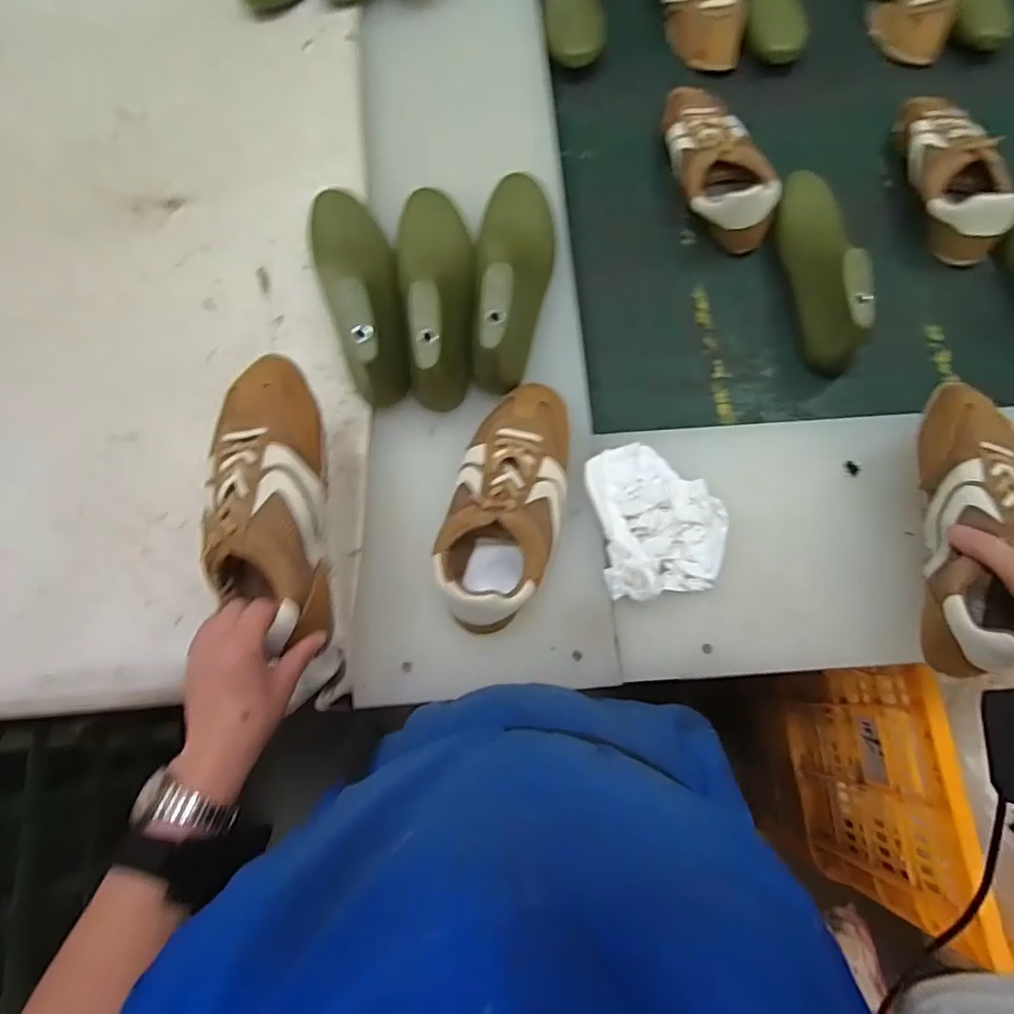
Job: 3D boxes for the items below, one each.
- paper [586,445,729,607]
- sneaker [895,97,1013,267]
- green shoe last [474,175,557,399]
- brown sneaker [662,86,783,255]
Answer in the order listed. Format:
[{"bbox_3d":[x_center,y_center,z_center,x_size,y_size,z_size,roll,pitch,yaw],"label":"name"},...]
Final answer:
[{"bbox_3d":[0.145,0.010,0.565,0.117,0.026,0.145,-7,73,-1],"label":"paper"},{"bbox_3d":[0.522,-0.409,0.713,0.086,0.071,0.240,-8,73,-1],"label":"sneaker"},{"bbox_3d":[0.008,-0.247,0.609,0.078,0.096,0.245,1,74,2],"label":"green shoe last"},{"bbox_3d":[0.248,-0.430,0.725,0.088,0.064,0.251,-12,74,-2],"label":"brown sneaker"}]

